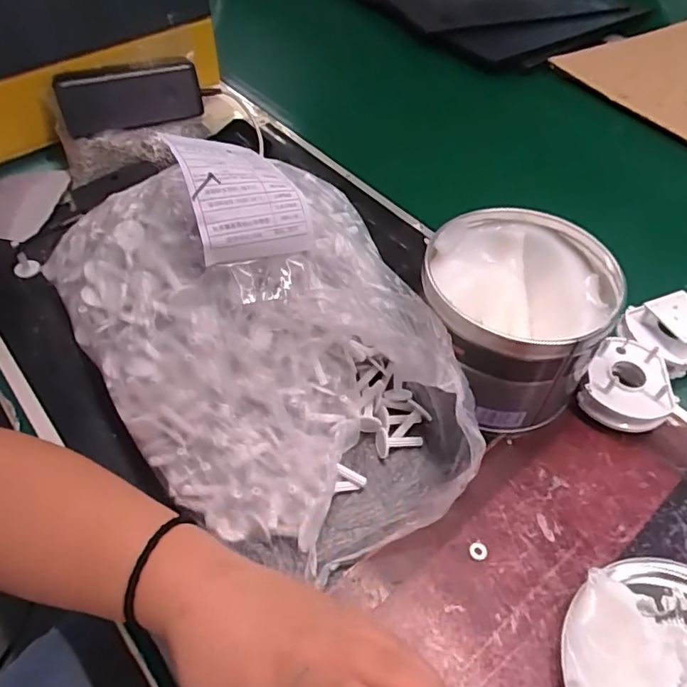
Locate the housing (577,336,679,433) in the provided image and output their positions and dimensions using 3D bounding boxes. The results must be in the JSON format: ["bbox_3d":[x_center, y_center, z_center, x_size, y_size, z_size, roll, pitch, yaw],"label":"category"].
[{"bbox_3d":[0.208,0.033,0.406,0.059,0.038,0.066,27,54,19],"label":"housing"}]

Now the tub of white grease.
[{"bbox_3d":[0.115,-0.016,0.398,0.123,0.105,0.122,1,51,-1],"label":"tub of white grease"}]

